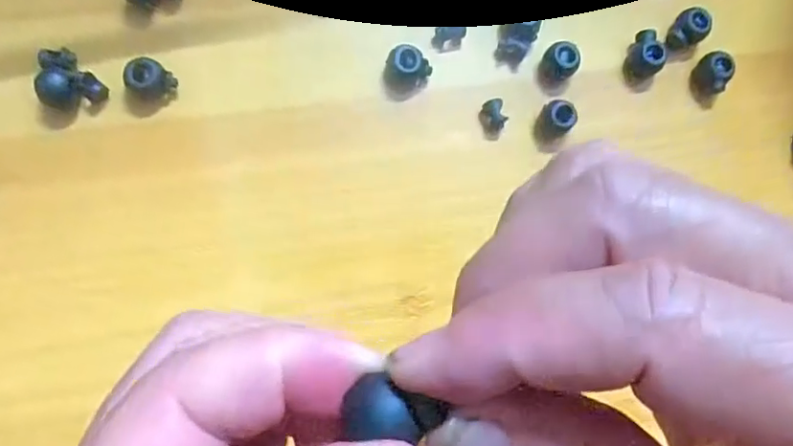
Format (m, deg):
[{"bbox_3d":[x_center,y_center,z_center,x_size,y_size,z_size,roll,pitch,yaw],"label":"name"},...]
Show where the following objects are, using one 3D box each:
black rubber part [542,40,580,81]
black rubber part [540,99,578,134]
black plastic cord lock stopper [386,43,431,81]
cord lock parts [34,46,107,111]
[{"bbox_3d":[0.073,-0.072,0.255,0.013,0.013,0.014,1,82,-8],"label":"black rubber part"},{"bbox_3d":[0.070,-0.046,0.252,0.013,0.016,0.014,1,82,-8],"label":"black rubber part"},{"bbox_3d":[0.005,-0.068,0.245,0.018,0.013,0.013,-5,83,-9],"label":"black plastic cord lock stopper"},{"bbox_3d":[-0.130,-0.058,0.228,0.023,0.011,0.023,1,82,-8],"label":"cord lock parts"}]

